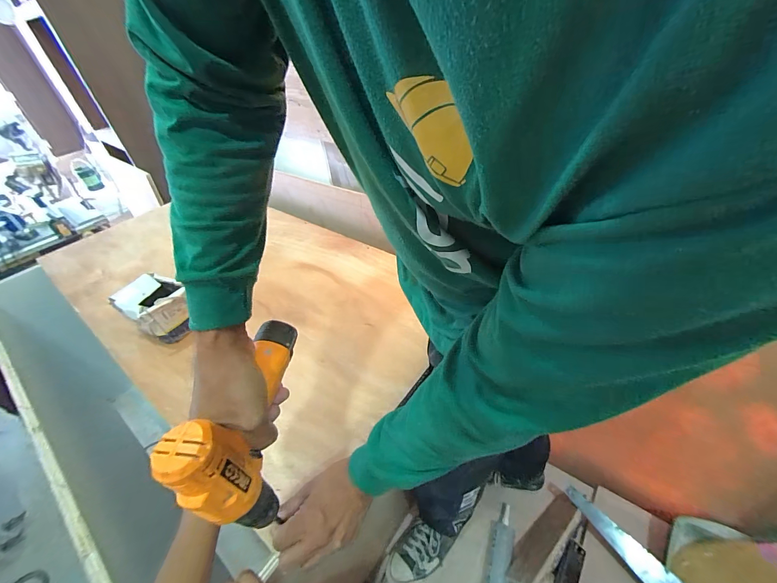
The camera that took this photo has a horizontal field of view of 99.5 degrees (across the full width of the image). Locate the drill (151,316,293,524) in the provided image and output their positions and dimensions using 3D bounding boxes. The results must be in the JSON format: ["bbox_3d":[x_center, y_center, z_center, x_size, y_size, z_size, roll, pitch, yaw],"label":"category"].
[{"bbox_3d":[-0.146,0.137,0.368,0.057,0.153,0.197,3,44,11],"label":"drill"}]

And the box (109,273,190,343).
[{"bbox_3d":[-0.519,0.031,0.743,0.130,0.100,0.115,20,49,27],"label":"box"}]

